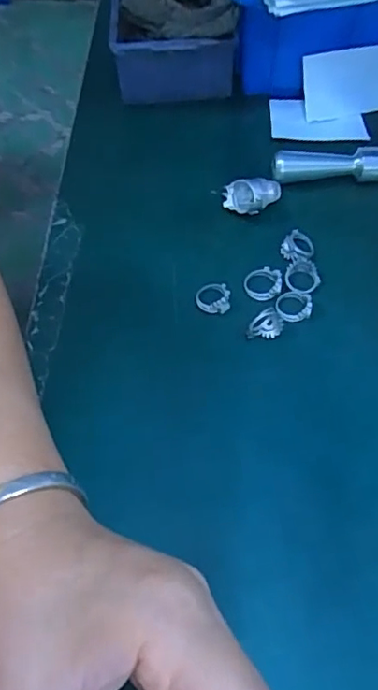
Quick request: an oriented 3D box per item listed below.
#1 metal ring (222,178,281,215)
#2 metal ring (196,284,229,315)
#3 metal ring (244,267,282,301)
[{"bbox_3d":[0.044,-0.100,0.373,0.040,0.021,0.020,-7,60,-2],"label":"metal ring"},{"bbox_3d":[0.015,-0.030,0.343,0.021,0.006,0.020,-1,60,1],"label":"metal ring"},{"bbox_3d":[0.047,-0.040,0.345,0.023,0.004,0.023,-1,60,1],"label":"metal ring"}]

